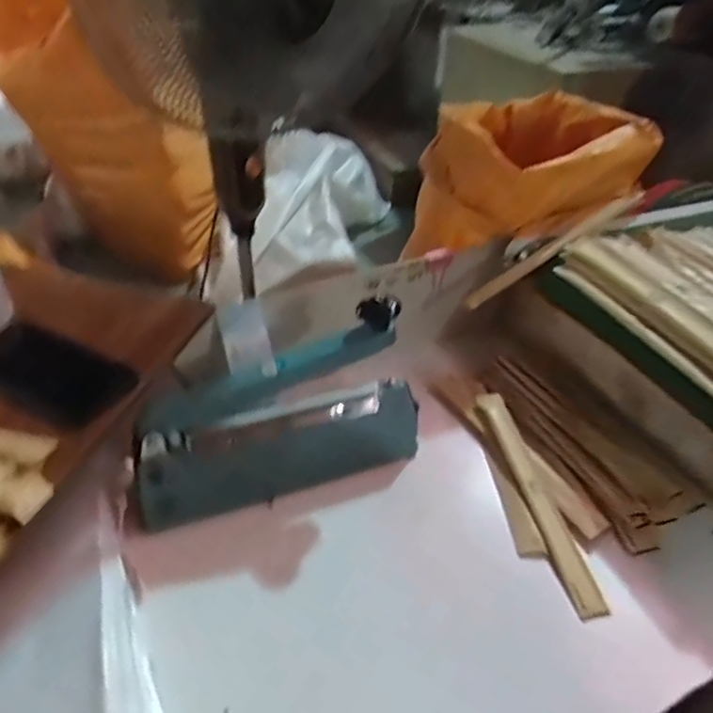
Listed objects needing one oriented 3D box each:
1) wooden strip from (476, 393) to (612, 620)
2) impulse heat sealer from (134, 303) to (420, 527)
[{"bbox_3d":[0.187,0.140,0.631,0.031,0.008,0.268,-11,44,-5],"label":"wooden strip"},{"bbox_3d":[-0.079,0.058,0.607,0.297,0.167,0.086,-16,41,-20],"label":"impulse heat sealer"}]

